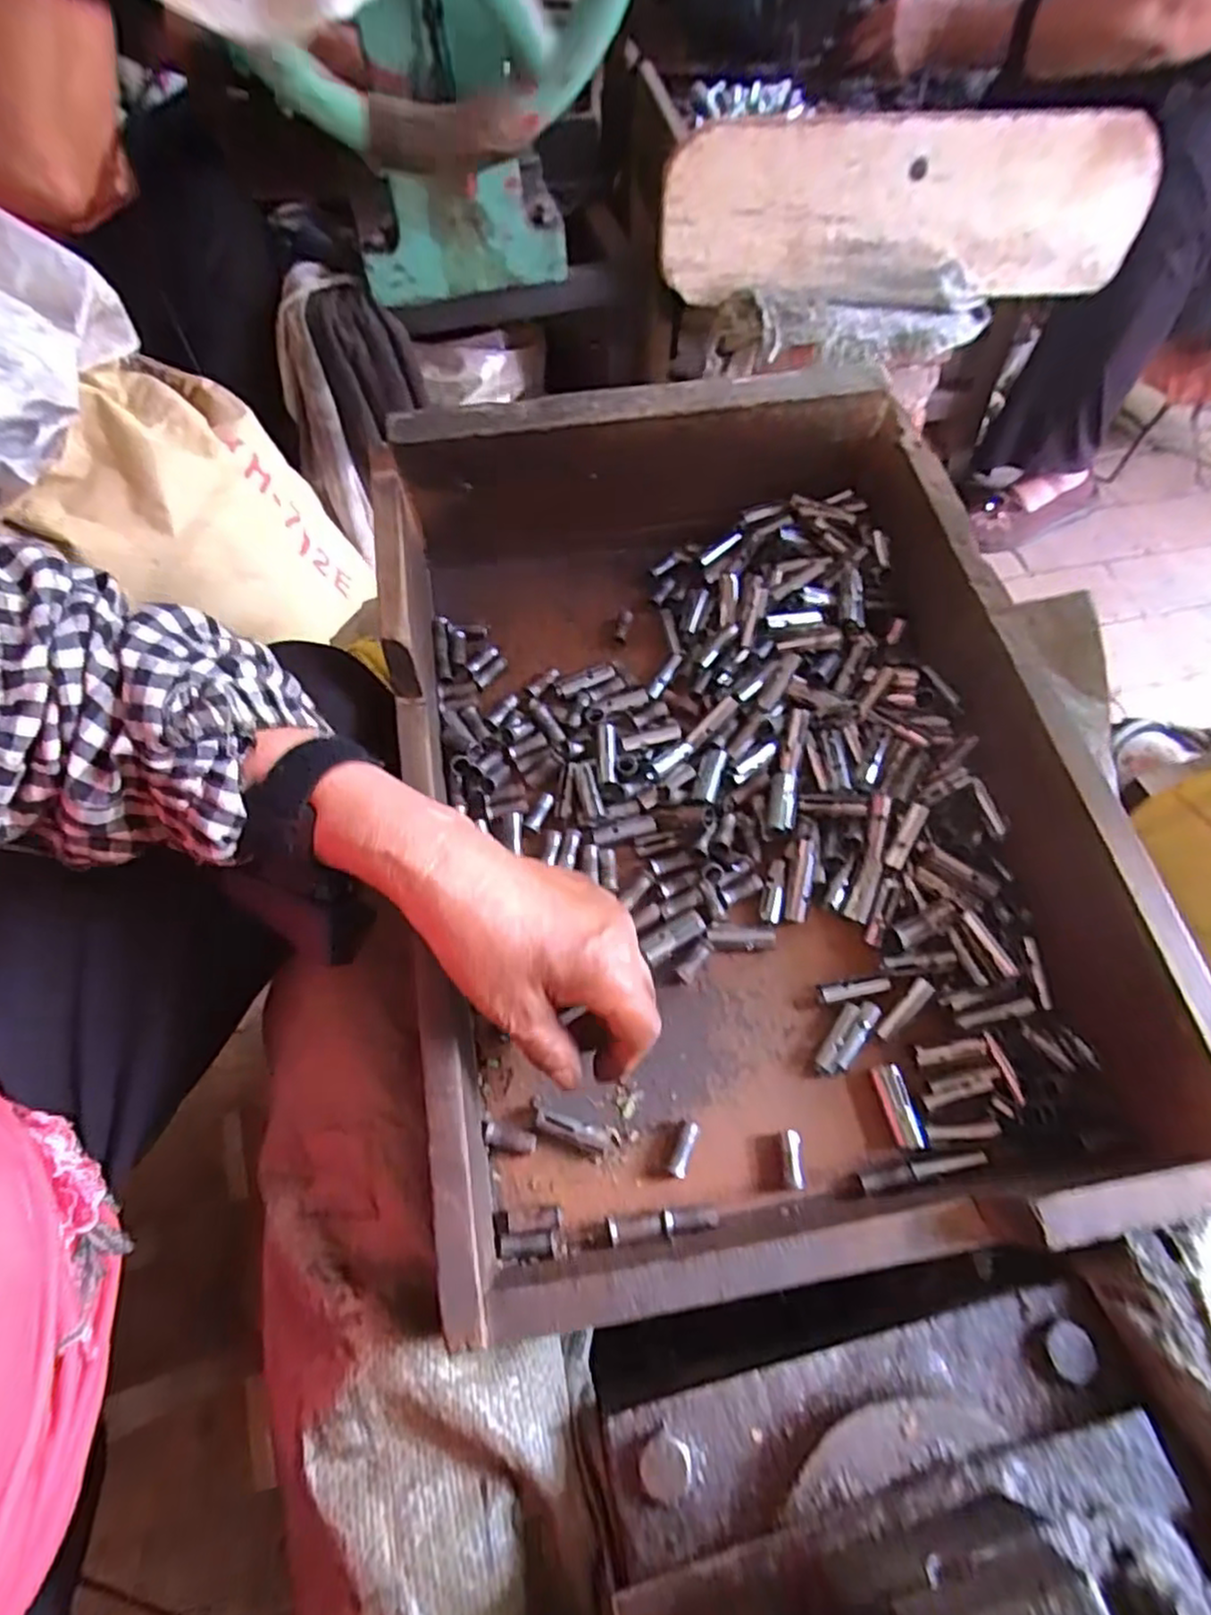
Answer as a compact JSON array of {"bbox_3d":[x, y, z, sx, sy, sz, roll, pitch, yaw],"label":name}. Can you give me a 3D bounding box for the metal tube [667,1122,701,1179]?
[{"bbox_3d":[0.038,0.166,0.343,0.010,0.009,0.025,22,64,11],"label":"metal tube"}]

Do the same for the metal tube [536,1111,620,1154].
[{"bbox_3d":[-0.014,0.160,0.347,0.041,0.010,0.012,11,63,6],"label":"metal tube"}]

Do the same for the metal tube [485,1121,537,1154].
[{"bbox_3d":[-0.046,0.162,0.347,0.025,0.008,0.011,13,63,6],"label":"metal tube"}]

